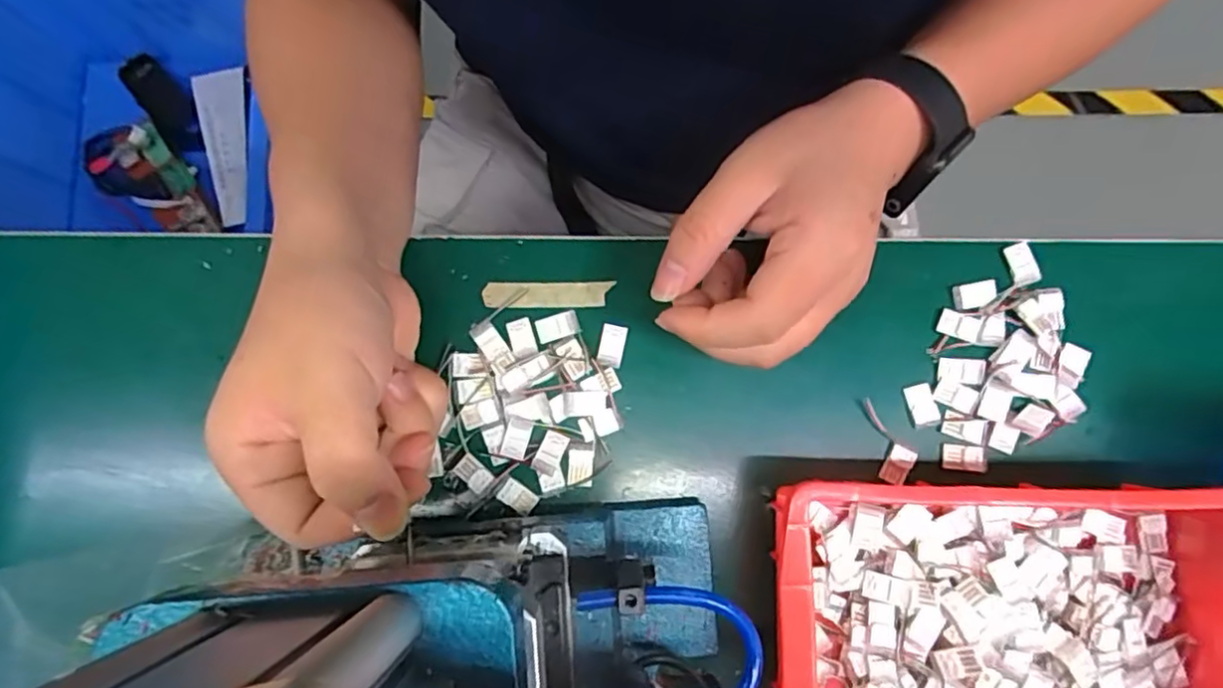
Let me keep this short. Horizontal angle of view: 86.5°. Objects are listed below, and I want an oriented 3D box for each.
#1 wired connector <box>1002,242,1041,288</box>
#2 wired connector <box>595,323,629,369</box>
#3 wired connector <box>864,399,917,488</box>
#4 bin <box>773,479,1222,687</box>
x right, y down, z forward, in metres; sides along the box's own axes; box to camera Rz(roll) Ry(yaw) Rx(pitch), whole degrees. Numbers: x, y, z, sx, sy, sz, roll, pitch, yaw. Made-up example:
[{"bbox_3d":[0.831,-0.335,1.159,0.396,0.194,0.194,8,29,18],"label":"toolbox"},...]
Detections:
[{"bbox_3d":[0.194,-0.038,0.307,0.011,0.005,0.020,-18,83,-1],"label":"wired connector"},{"bbox_3d":[0.000,0.000,0.312,0.012,0.004,0.021,12,83,3],"label":"wired connector"},{"bbox_3d":[0.131,0.045,0.306,0.017,0.005,0.040,-9,83,0],"label":"wired connector"},{"bbox_3d":[0.163,0.133,0.260,0.199,0.050,0.149,1,83,1],"label":"bin"}]

